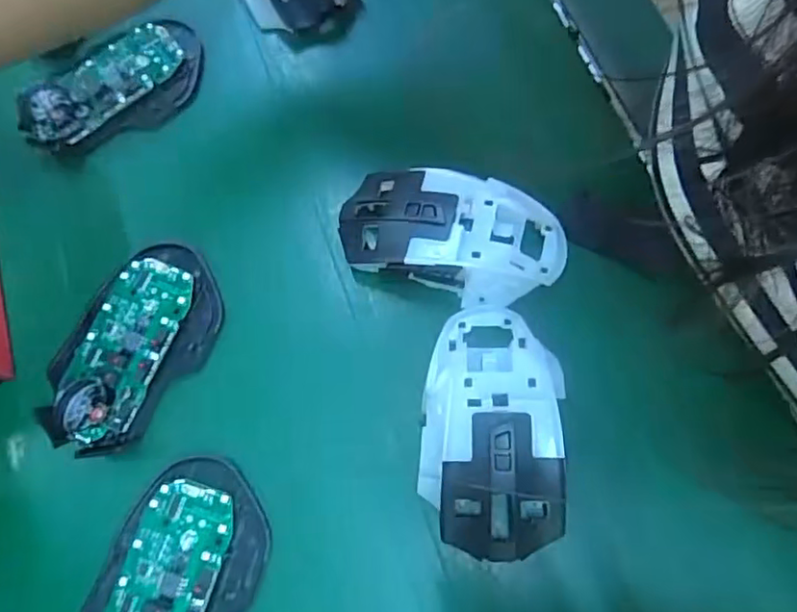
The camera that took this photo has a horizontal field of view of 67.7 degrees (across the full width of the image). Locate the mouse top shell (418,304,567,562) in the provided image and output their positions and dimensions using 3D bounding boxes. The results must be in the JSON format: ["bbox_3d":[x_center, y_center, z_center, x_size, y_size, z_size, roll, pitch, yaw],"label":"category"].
[{"bbox_3d":[0.042,0.053,0.274,0.062,0.027,0.115,-1,72,5],"label":"mouse top shell"}]

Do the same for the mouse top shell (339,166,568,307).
[{"bbox_3d":[0.028,-0.038,0.306,0.115,0.031,0.059,10,74,8],"label":"mouse top shell"}]

